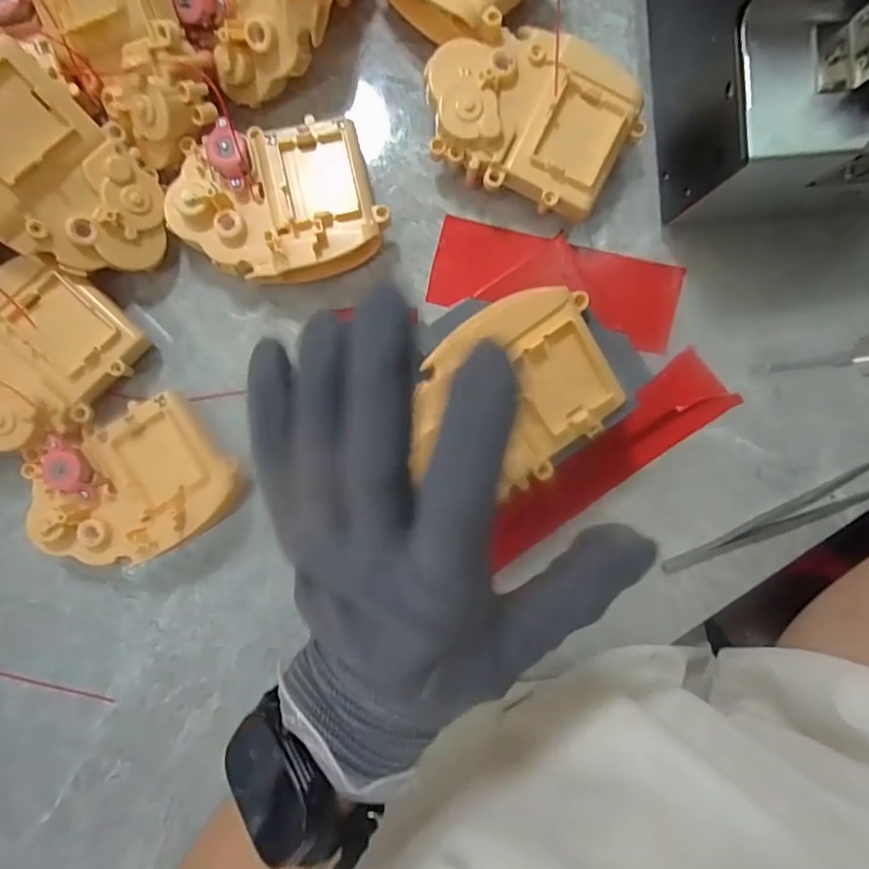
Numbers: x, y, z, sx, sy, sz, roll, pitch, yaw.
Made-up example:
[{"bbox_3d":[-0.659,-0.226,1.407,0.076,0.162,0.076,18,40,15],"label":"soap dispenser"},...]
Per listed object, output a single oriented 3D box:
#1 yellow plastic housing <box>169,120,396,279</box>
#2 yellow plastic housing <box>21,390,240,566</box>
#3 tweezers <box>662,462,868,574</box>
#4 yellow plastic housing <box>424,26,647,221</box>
[{"bbox_3d":[-0.077,-0.112,0.277,0.102,0.039,0.075,-8,93,1],"label":"yellow plastic housing"},{"bbox_3d":[-0.156,0.027,0.284,0.103,0.036,0.073,-26,93,2],"label":"yellow plastic housing"},{"bbox_3d":[0.188,0.047,0.307,0.132,0.005,0.018,-23,93,2],"label":"tweezers"},{"bbox_3d":[0.046,-0.154,0.276,0.103,0.037,0.075,25,93,-1],"label":"yellow plastic housing"}]

